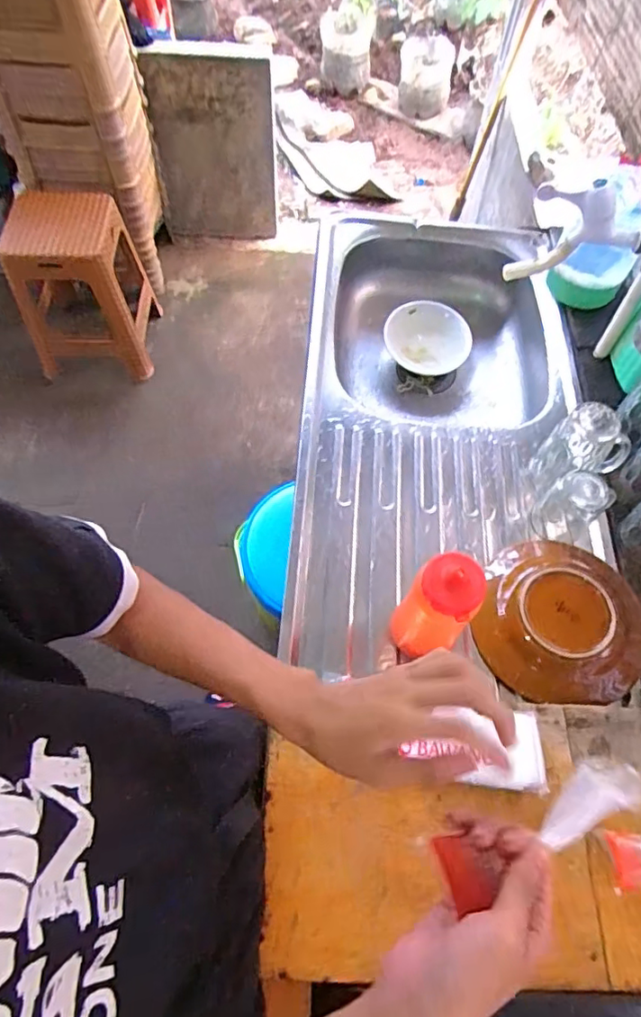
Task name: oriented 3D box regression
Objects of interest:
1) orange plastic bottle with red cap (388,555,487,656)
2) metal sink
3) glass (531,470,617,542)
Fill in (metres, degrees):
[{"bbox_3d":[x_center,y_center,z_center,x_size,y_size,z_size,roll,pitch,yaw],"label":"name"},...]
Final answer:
[{"bbox_3d":[0.121,0.108,0.592,0.068,0.176,0.057,36,67,16],"label":"orange plastic bottle with red cap"},{"bbox_3d":[0.182,-0.144,0.904,0.401,0.145,0.809,4,62,1],"label":"metal sink"},{"bbox_3d":[0.330,-0.003,0.738,0.066,0.100,0.069,1,62,-1],"label":"glass"}]

